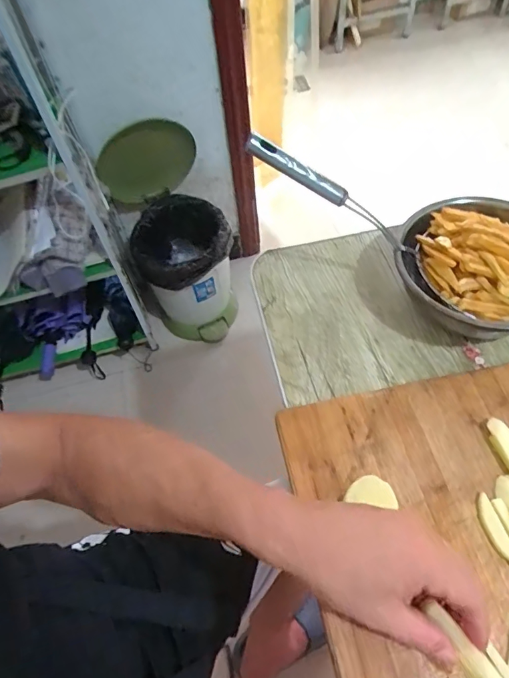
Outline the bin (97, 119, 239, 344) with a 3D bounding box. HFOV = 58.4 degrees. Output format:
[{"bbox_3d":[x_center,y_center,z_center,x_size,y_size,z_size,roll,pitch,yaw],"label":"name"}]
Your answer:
[{"bbox_3d":[-0.217,-0.278,1.248,0.261,0.585,0.316,-23,58,-10],"label":"bin"}]

